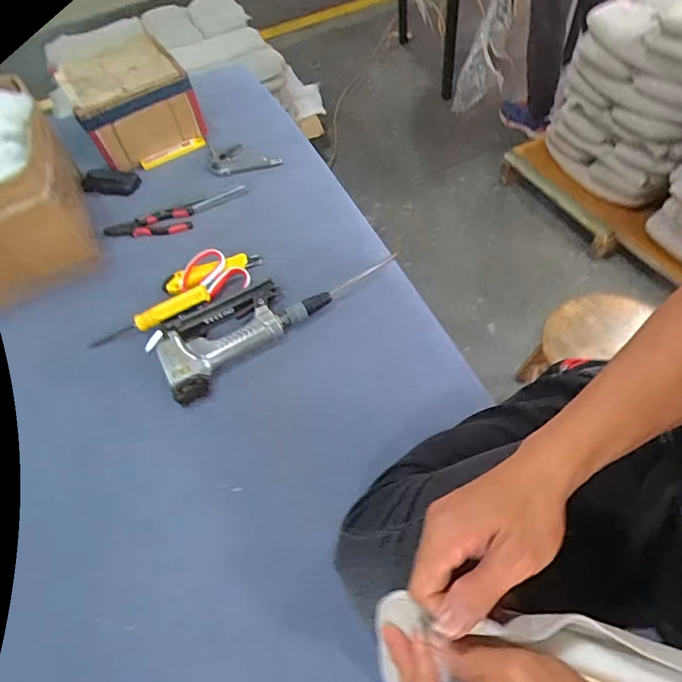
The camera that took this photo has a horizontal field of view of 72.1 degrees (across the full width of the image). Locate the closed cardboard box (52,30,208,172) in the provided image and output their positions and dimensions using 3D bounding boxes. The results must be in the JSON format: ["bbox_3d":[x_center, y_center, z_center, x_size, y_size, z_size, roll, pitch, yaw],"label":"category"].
[{"bbox_3d":[-0.424,-0.483,0.951,0.219,0.121,0.234,-31,58,-13],"label":"closed cardboard box"}]

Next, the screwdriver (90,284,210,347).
[{"bbox_3d":[-0.286,-0.033,0.701,0.186,0.025,0.027,-24,57,7],"label":"screwdriver"}]

